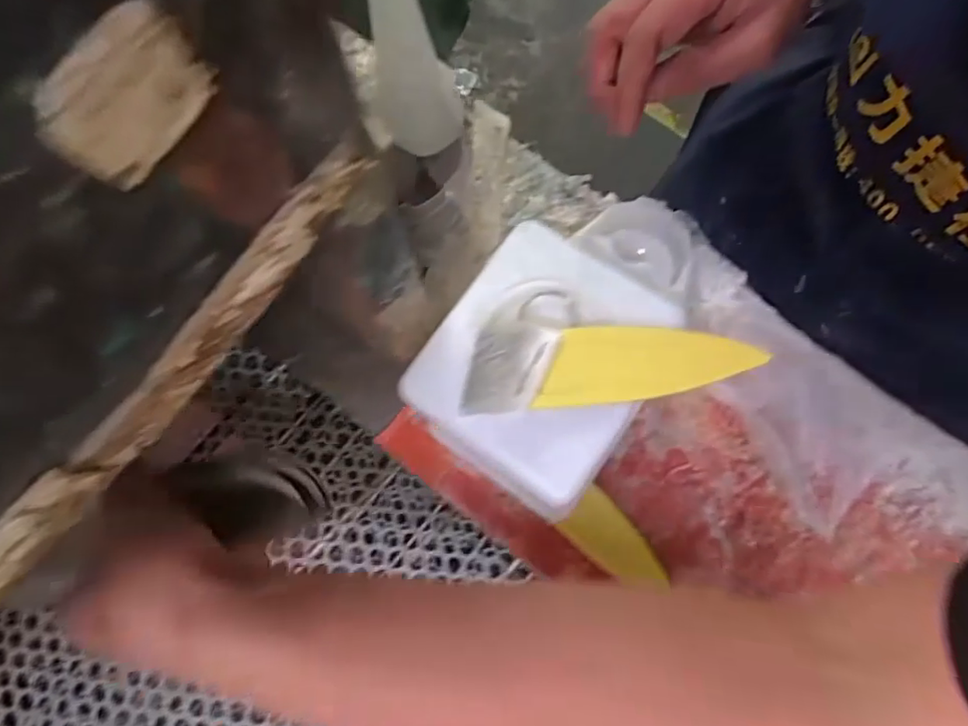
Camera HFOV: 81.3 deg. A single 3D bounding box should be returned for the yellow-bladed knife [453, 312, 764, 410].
[{"bbox_3d":[0.057,-0.005,0.252,0.130,0.008,0.045,-4,77,-1],"label":"yellow-bladed knife"}]

